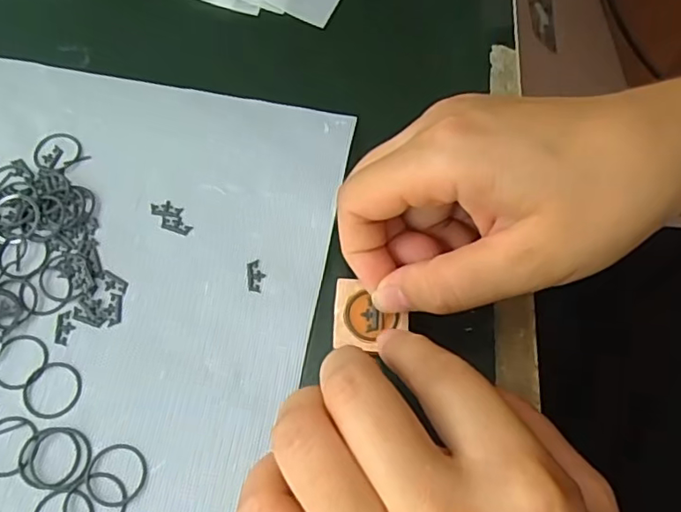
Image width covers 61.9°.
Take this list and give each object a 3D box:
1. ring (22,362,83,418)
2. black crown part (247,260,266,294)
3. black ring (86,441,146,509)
[{"bbox_3d":[-0.107,0.049,0.210,0.021,0.004,0.021,1,65,-3],"label":"ring"},{"bbox_3d":[-0.034,0.008,0.231,0.007,0.004,0.014,-7,66,-6],"label":"black crown part"},{"bbox_3d":[-0.079,0.077,0.199,0.021,0.004,0.021,1,65,-3],"label":"black ring"}]

